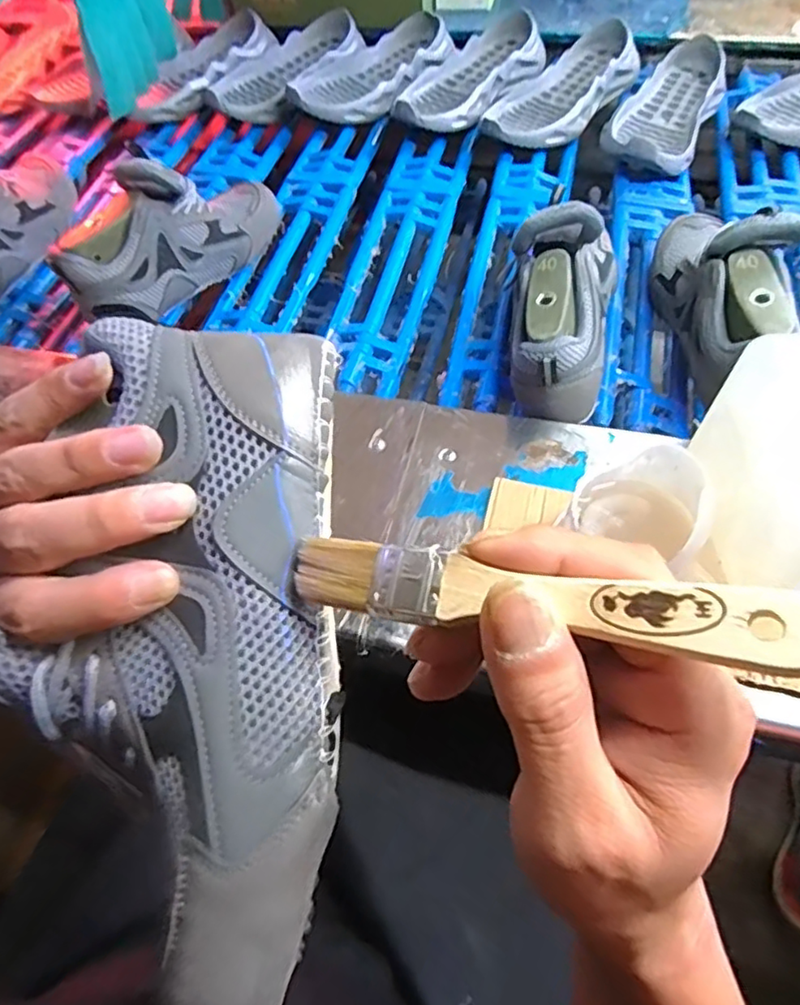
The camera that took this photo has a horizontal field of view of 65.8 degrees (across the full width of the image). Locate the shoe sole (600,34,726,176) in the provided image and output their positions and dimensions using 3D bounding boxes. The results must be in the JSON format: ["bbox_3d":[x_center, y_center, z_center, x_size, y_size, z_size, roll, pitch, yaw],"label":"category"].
[{"bbox_3d":[0.352,-0.520,0.819,0.112,0.063,0.281,23,61,17],"label":"shoe sole"}]

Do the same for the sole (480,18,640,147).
[{"bbox_3d":[0.225,-0.582,0.864,0.119,0.056,0.286,33,64,22],"label":"sole"}]

